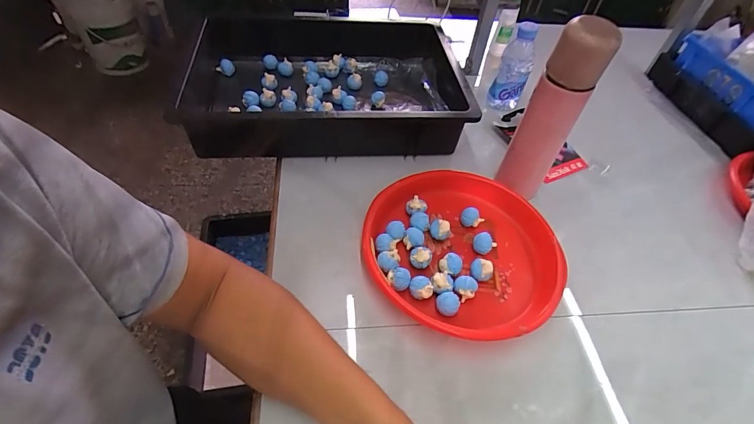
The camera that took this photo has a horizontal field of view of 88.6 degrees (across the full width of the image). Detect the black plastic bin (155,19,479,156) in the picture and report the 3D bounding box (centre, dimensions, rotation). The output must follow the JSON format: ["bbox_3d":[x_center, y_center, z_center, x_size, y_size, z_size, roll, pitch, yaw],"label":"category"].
[{"bbox_3d":[-0.085,-0.228,0.689,0.464,0.096,0.327,-2,51,-8],"label":"black plastic bin"}]

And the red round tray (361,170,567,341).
[{"bbox_3d":[0.111,0.048,0.512,0.248,0.039,0.246,3,50,-4],"label":"red round tray"}]

